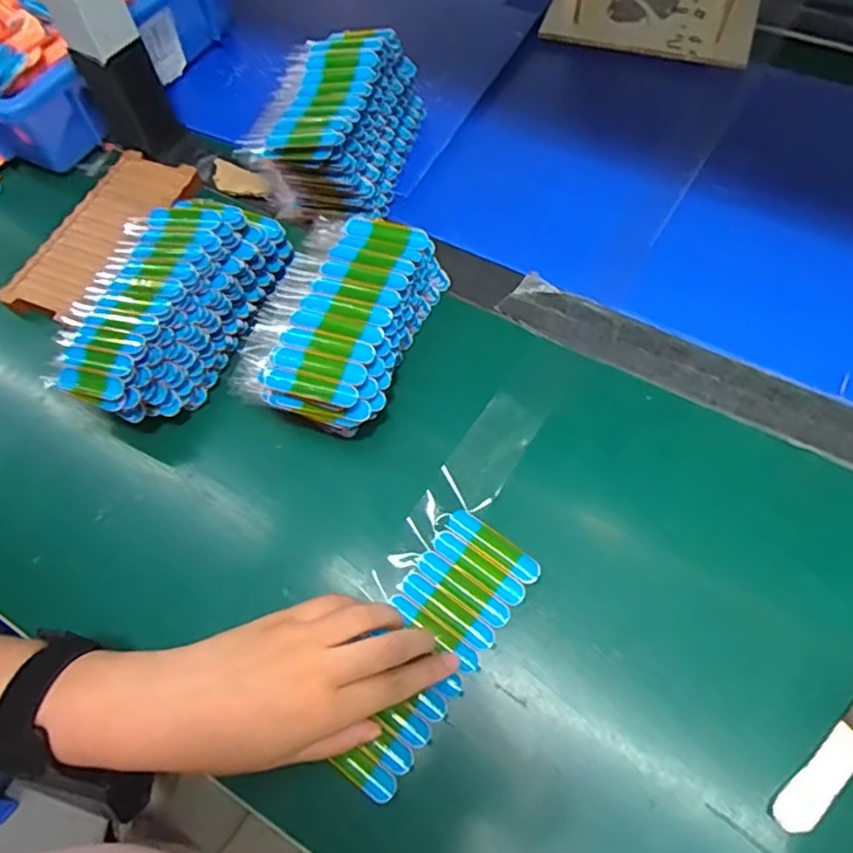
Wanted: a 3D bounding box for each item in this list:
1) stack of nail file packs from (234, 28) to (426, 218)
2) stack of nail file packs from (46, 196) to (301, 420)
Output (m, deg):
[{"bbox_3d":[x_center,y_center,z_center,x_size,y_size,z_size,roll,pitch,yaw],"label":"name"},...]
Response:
[{"bbox_3d":[-0.073,-0.246,0.499,0.110,0.073,0.158,12,63,10],"label":"stack of nail file packs"},{"bbox_3d":[-0.181,-0.088,0.435,0.102,0.060,0.183,21,65,14],"label":"stack of nail file packs"}]

